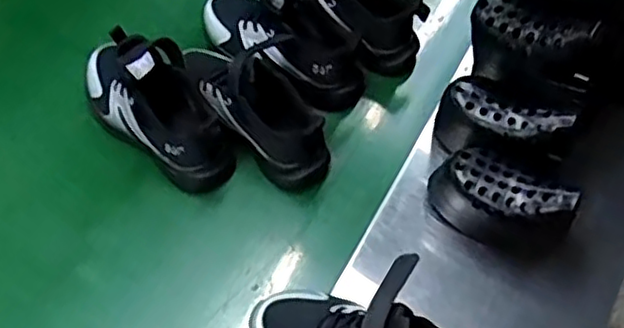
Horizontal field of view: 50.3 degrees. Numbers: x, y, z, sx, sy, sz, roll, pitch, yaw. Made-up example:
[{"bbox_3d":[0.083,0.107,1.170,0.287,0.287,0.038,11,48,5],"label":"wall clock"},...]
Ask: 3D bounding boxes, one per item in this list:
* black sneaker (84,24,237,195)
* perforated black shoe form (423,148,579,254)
[{"bbox_3d":[-0.164,-0.066,0.694,0.209,0.121,0.082,37,63,17],"label":"black sneaker"},{"bbox_3d":[0.171,0.035,0.623,0.123,0.092,0.056,36,61,17],"label":"perforated black shoe form"}]

